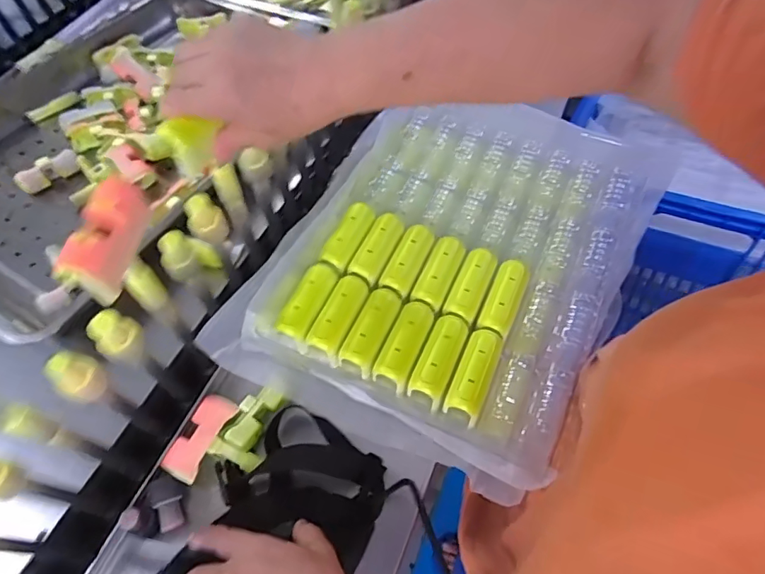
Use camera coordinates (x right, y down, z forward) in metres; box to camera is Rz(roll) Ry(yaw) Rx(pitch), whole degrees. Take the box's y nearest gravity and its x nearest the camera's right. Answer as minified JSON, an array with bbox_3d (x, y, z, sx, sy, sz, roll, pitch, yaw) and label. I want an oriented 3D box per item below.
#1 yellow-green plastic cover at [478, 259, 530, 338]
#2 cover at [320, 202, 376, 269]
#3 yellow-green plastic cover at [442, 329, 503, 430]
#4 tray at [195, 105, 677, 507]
[{"bbox_3d":[0.110,0.007,0.435,0.028,0.008,0.071,22,61,12],"label":"yellow-green plastic cover"},{"bbox_3d":[-0.031,-0.050,0.465,0.030,0.013,0.069,25,62,14],"label":"cover"},{"bbox_3d":[0.078,0.068,0.399,0.028,0.015,0.079,22,61,12],"label":"yellow-green plastic cover"},{"bbox_3d":[0.066,-0.035,0.488,0.328,0.078,0.377,25,62,14],"label":"tray"}]

